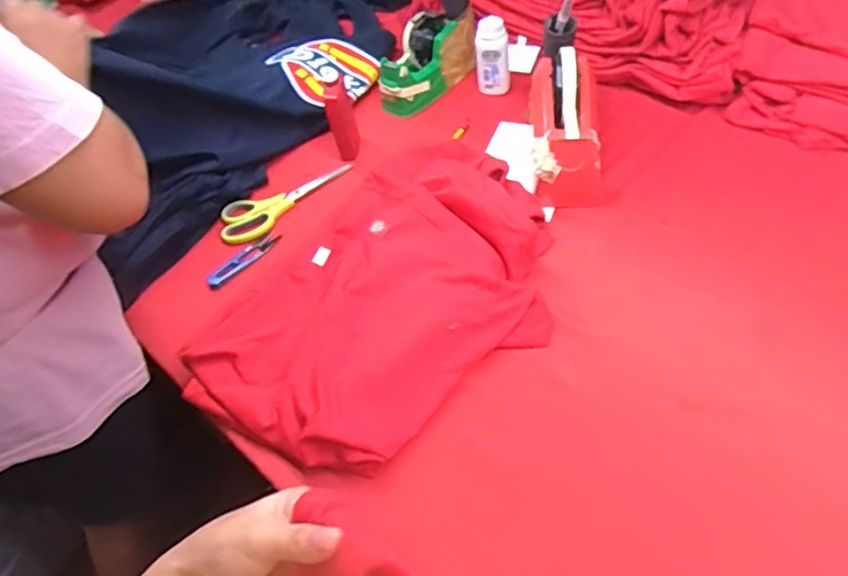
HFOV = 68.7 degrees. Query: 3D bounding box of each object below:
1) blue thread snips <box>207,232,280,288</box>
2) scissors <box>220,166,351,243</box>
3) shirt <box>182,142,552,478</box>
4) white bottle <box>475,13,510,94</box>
[{"bbox_3d":[-0.217,-0.036,0.741,0.023,0.005,0.102,30,58,29],"label":"blue thread snips"},{"bbox_3d":[-0.184,-0.118,0.802,0.071,0.012,0.185,34,60,31],"label":"scissors"},{"bbox_3d":[-0.022,-0.005,0.634,0.284,0.065,0.399,23,55,25],"label":"shirt"},{"bbox_3d":[0.096,-0.318,0.854,0.044,0.094,0.032,2,48,9],"label":"white bottle"}]

